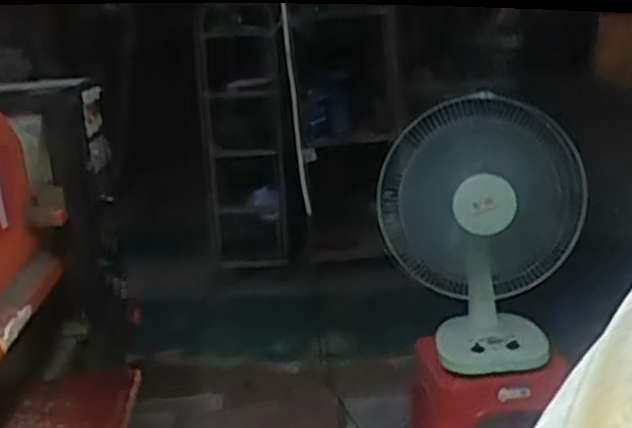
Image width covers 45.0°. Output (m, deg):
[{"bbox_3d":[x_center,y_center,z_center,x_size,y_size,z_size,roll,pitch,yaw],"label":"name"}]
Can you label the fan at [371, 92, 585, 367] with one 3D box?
[{"bbox_3d":[0.319,0.043,1.476,0.342,0.503,0.309,7,7,17],"label":"fan"}]

